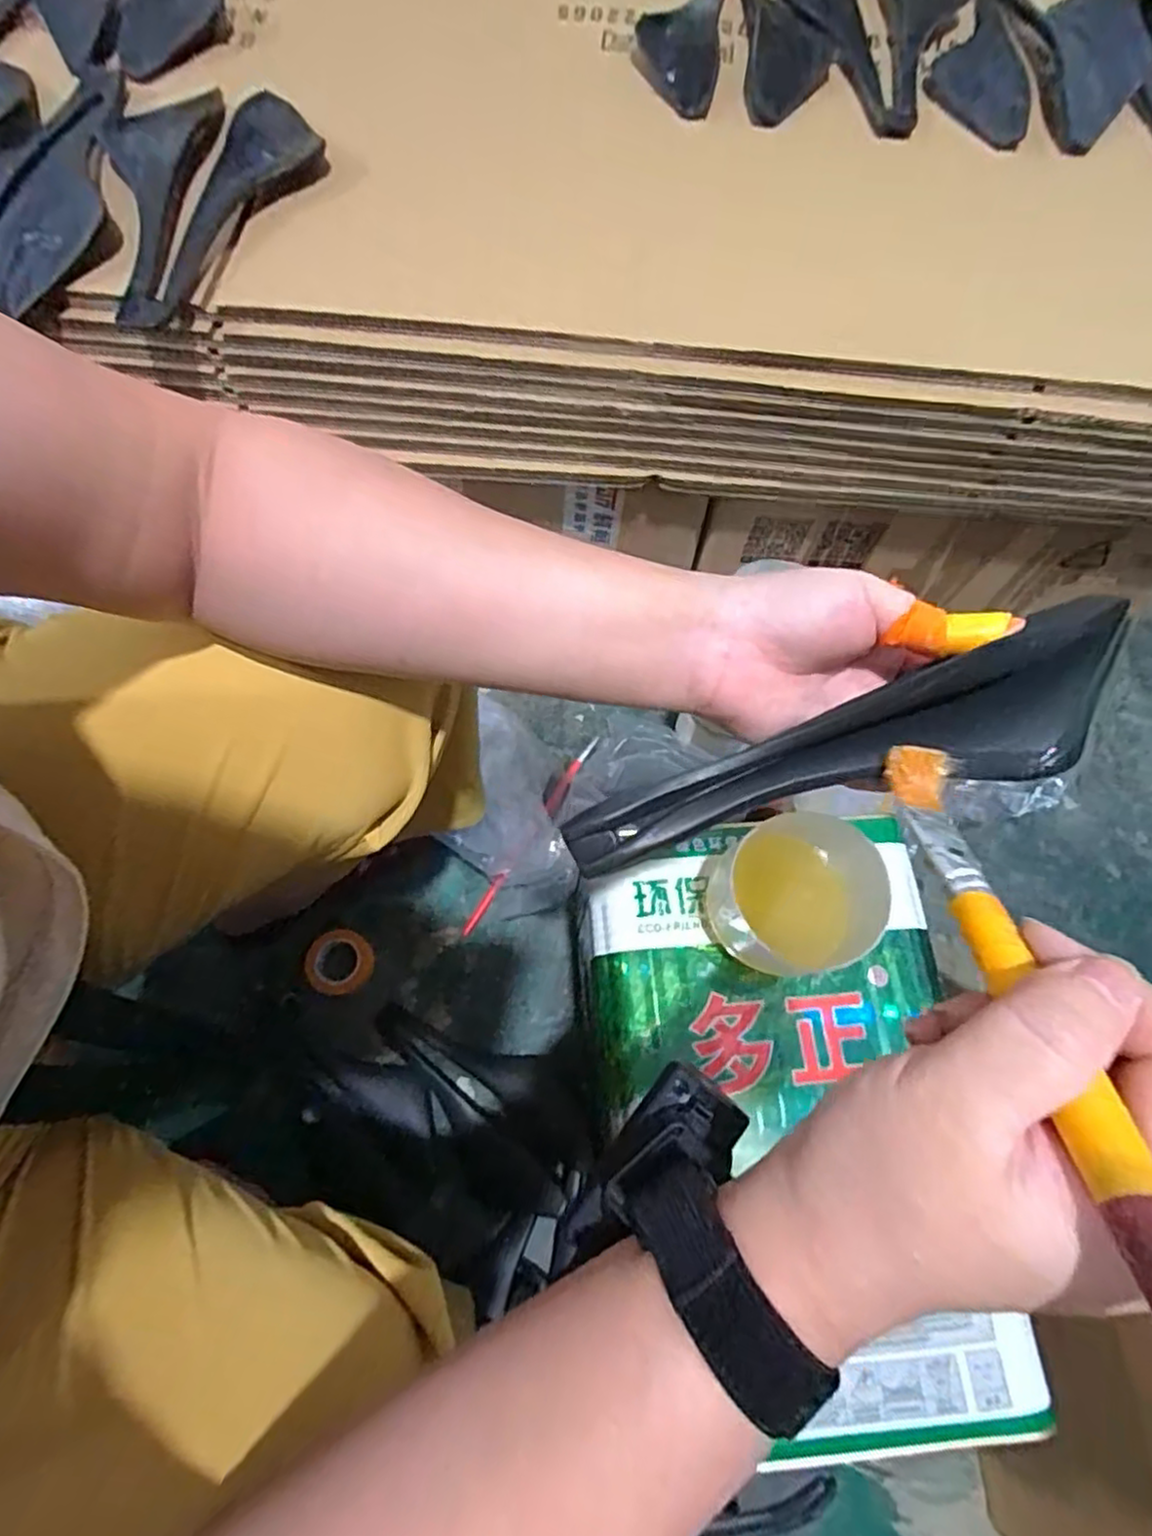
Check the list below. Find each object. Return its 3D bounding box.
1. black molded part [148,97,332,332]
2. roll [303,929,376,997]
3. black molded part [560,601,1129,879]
[{"bbox_3d":[-0.209,-0.366,0.447,0.062,0.035,0.206,8,68,2],"label":"black molded part"},{"bbox_3d":[-0.229,0.191,0.675,0.064,0.026,0.060,0,67,0],"label":"roll"},{"bbox_3d":[0.097,0.000,0.271,0.212,0.017,0.051,-21,67,15],"label":"black molded part"}]

